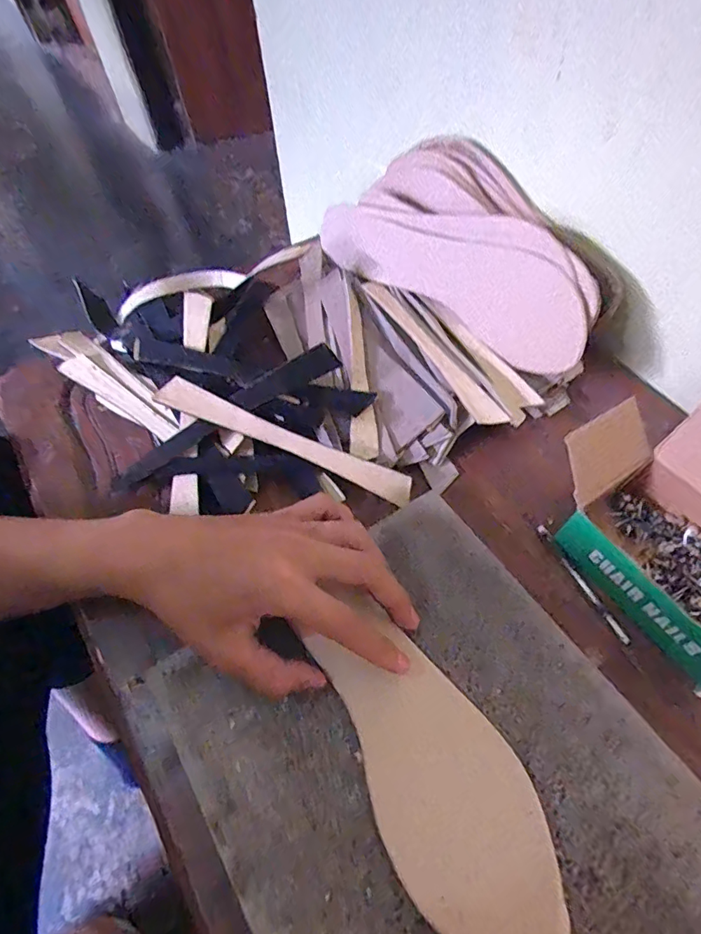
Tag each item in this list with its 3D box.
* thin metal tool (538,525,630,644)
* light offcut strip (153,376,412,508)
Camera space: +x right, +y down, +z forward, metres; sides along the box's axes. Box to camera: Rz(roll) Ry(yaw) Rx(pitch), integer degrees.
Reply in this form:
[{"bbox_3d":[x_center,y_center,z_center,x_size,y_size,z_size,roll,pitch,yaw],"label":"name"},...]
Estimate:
[{"bbox_3d":[0.148,0.074,0.324,0.005,0.007,0.084,-22,62,-12],"label":"thin metal tool"},{"bbox_3d":[-0.044,-0.018,0.350,0.184,0.018,0.018,23,62,-3],"label":"light offcut strip"}]

